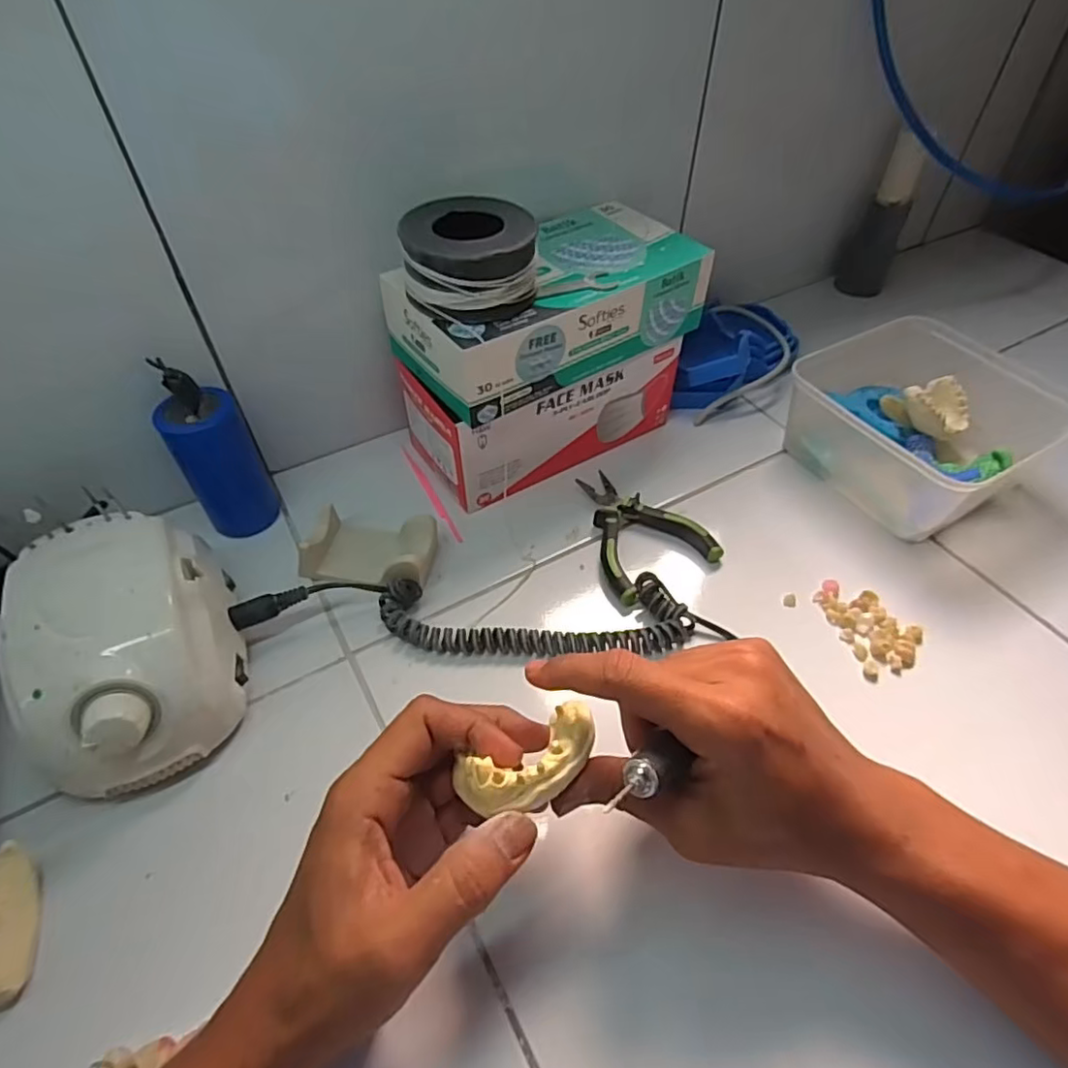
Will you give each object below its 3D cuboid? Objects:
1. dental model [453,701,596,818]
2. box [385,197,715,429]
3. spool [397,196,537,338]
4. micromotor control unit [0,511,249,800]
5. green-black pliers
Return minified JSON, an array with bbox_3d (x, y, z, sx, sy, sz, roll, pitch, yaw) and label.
[{"bbox_3d":[0.002,0.099,0.272,0.068,0.018,0.033,-29,55,-23],"label":"dental model"},{"bbox_3d":[0.011,-0.167,0.453,0.215,0.063,0.111,-28,55,-23],"label":"box"},{"bbox_3d":[-0.040,-0.173,0.391,0.079,0.045,0.082,0,49,0],"label":"spool"},{"bbox_3d":[-0.231,0.062,0.355,0.100,0.074,0.140,-18,51,-15],"label":"micromotor control unit"},{"bbox_3d":[0.068,-0.004,0.462,0.084,0.016,0.114,-27,54,-22],"label":"green-black pliers"}]

